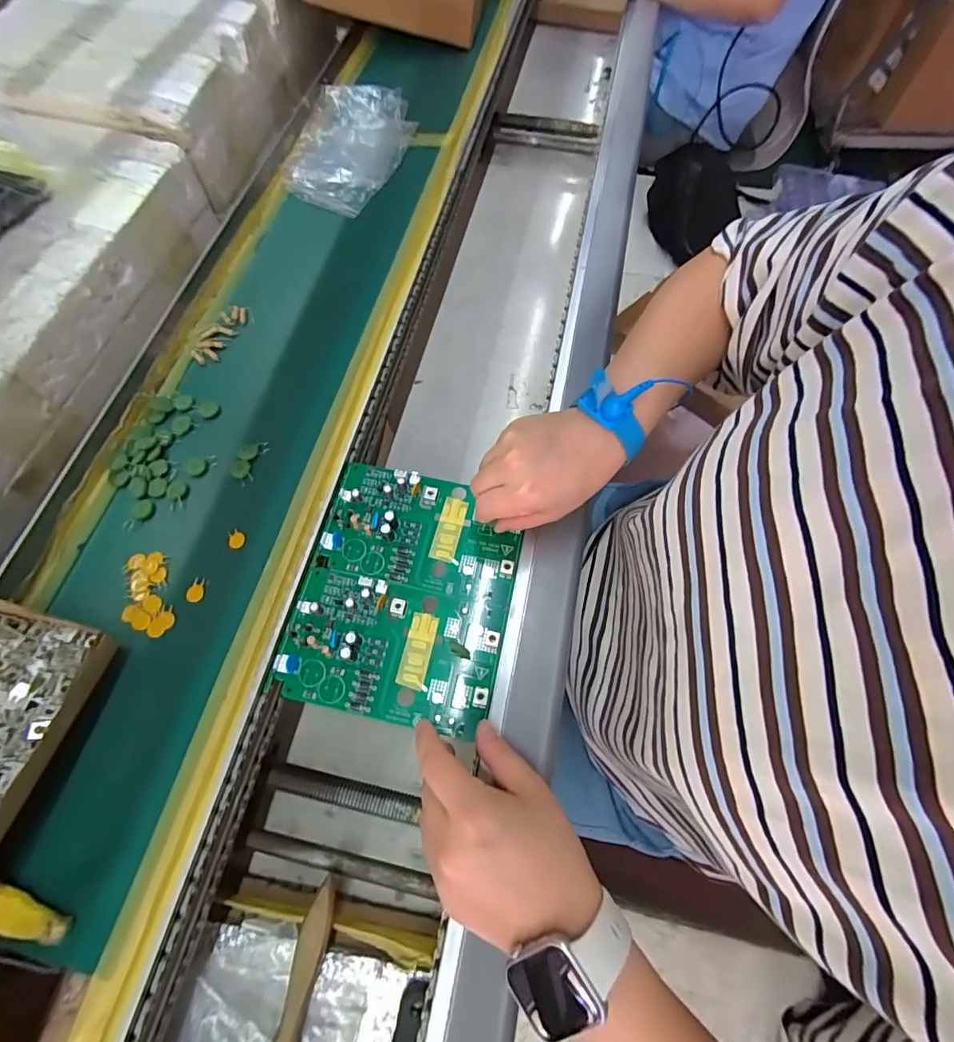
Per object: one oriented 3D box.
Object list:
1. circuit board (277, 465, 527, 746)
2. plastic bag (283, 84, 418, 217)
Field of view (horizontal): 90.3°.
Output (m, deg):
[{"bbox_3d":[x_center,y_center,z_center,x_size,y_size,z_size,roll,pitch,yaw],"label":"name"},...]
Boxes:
[{"bbox_3d":[-0.054,0.050,0.367,0.155,0.013,0.188,12,67,5],"label":"circuit board"},{"bbox_3d":[-0.154,-0.445,0.562,0.136,0.028,0.190,14,67,6],"label":"plastic bag"}]

